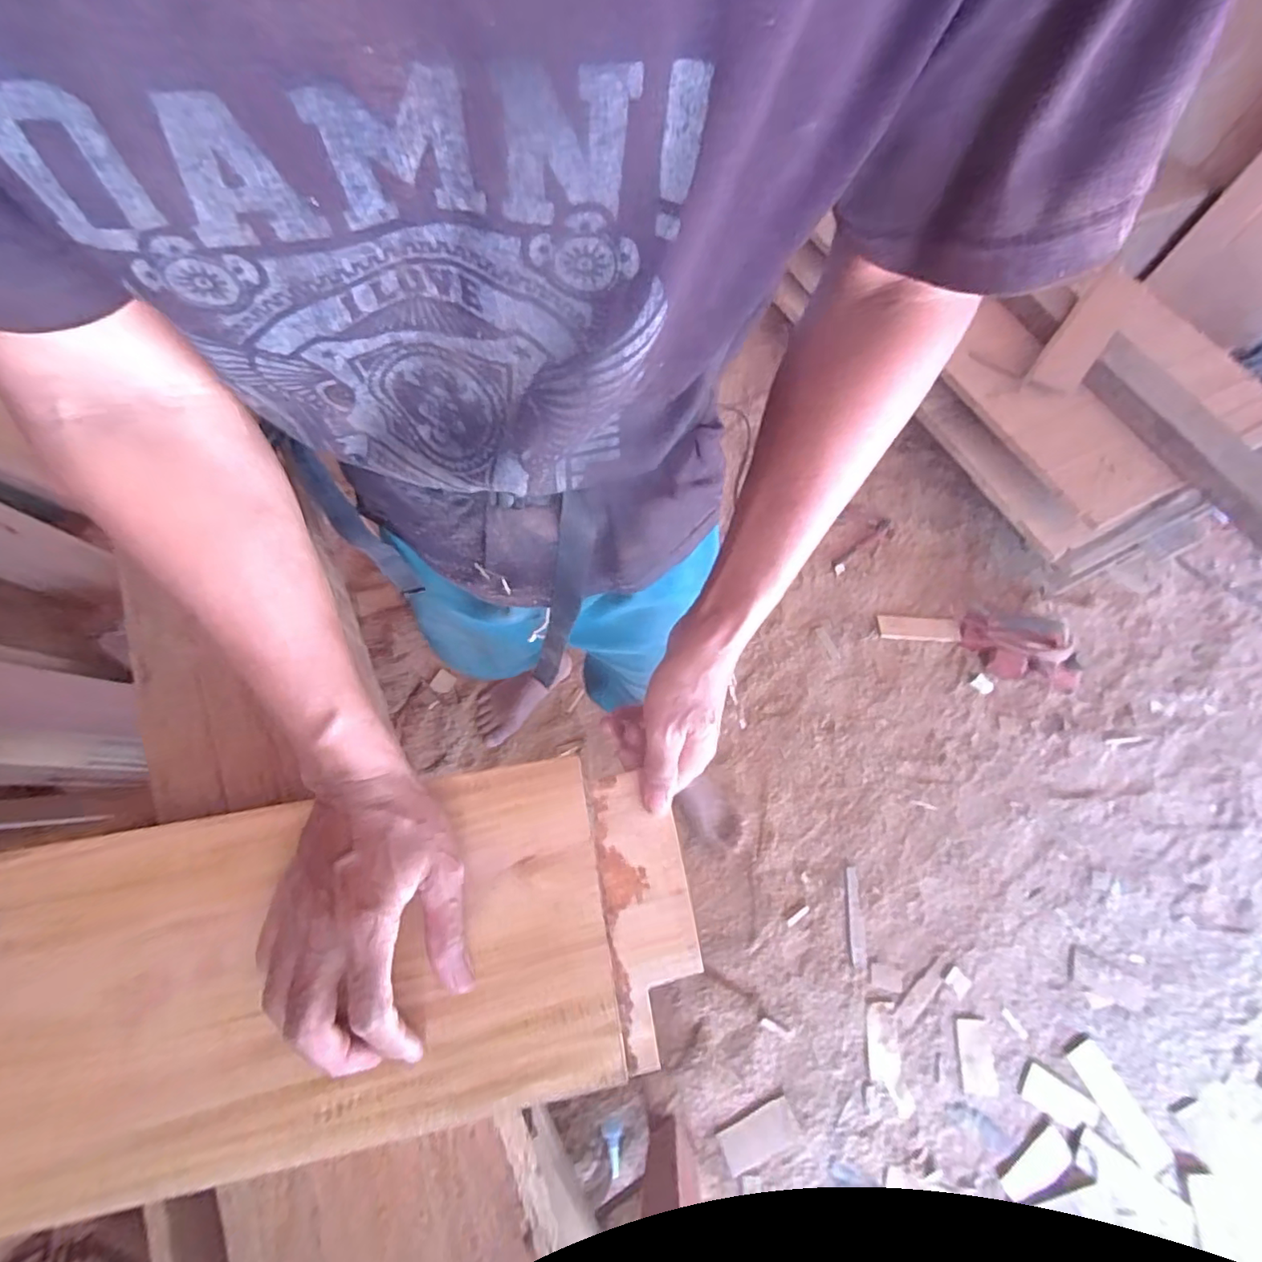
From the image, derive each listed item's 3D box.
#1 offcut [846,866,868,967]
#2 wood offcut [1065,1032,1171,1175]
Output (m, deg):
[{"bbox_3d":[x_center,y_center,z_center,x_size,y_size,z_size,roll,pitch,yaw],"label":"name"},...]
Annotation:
[{"bbox_3d":[0.403,0.514,1.047,0.026,0.004,0.161,2,61,2],"label":"offcut"},{"bbox_3d":[0.772,0.751,0.920,0.059,0.011,0.172,-21,63,-10],"label":"wood offcut"}]

